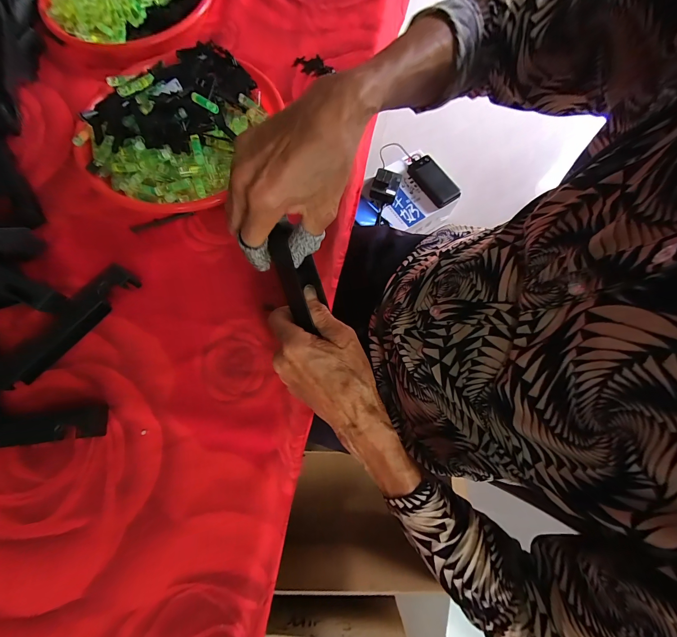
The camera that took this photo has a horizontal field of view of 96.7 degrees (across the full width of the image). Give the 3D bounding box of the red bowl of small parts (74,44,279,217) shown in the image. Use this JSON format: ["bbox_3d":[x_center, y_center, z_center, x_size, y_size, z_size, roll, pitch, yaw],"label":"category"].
[{"bbox_3d":[-0.203,-0.247,0.373,0.225,0.065,0.244,18,77,5],"label":"red bowl of small parts"}]

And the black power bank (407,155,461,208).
[{"bbox_3d":[0.259,-0.383,0.827,0.084,0.024,0.162,-34,77,-9],"label":"black power bank"}]

